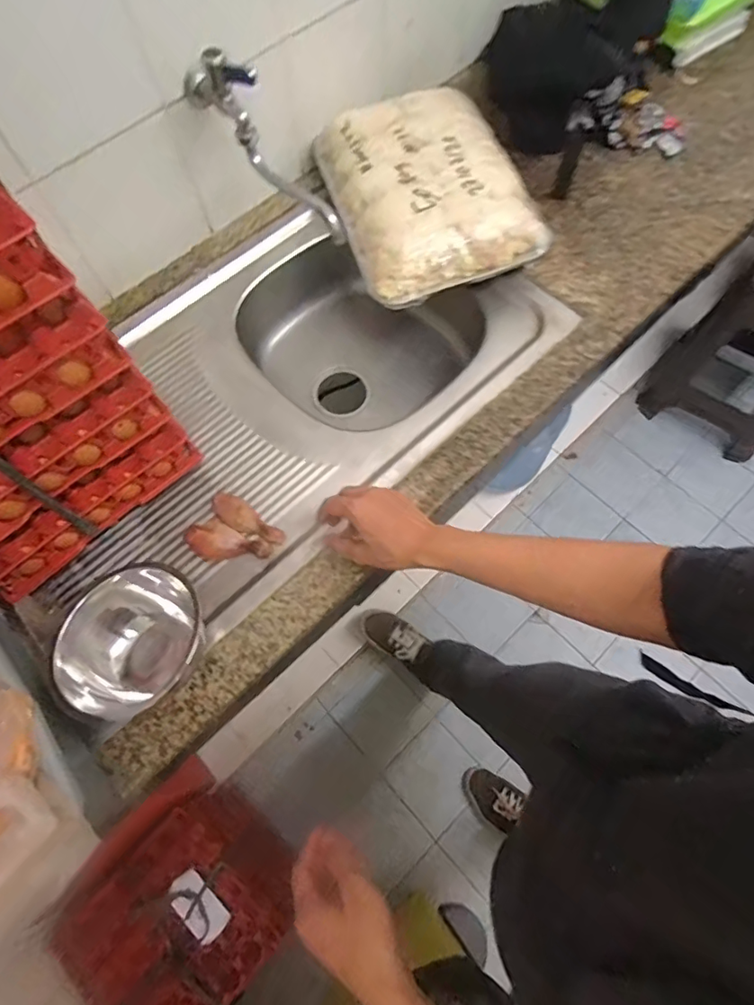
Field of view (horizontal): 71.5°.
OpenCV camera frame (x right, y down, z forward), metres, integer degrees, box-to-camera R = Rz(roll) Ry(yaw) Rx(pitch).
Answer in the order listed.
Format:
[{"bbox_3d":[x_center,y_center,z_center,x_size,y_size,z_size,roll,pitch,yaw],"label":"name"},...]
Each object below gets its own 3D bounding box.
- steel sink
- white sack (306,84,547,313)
[{"bbox_3d":[-0.152,-0.144,0.845,0.828,0.191,0.511,-42,73,-13],"label":"steel sink"},{"bbox_3d":[0.078,-0.498,0.820,0.281,0.075,0.355,-20,69,-6],"label":"white sack"}]

